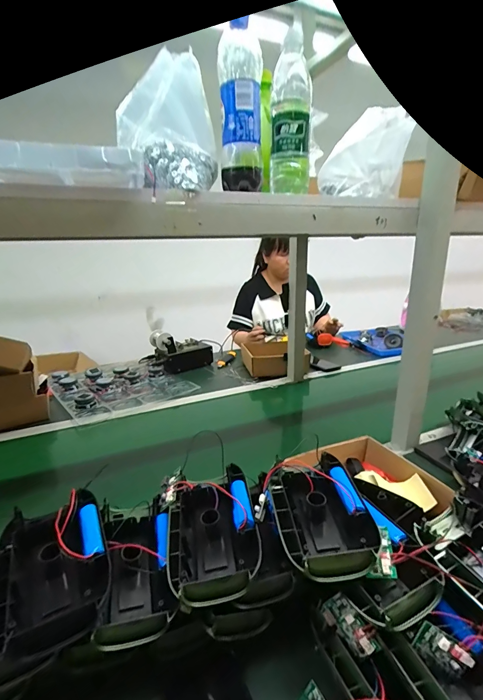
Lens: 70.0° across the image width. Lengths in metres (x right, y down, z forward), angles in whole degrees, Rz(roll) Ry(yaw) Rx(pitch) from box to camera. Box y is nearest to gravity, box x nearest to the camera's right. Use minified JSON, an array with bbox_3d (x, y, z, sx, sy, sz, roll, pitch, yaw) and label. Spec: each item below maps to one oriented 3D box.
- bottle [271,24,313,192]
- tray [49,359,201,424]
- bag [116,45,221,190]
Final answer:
[{"bbox_3d":[0.080,-0.367,0.549,0.058,0.211,0.075,3,17,12],"label":"bottle"},{"bbox_3d":[-0.383,0.110,1.099,0.372,0.050,0.375,-14,21,-36],"label":"tray"},{"bbox_3d":[-0.091,-0.307,0.466,0.133,0.172,0.107,-9,19,-25],"label":"bag"}]

